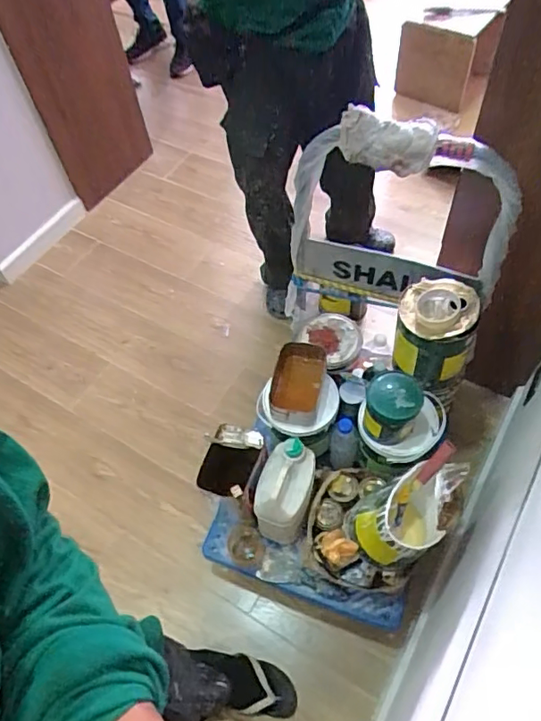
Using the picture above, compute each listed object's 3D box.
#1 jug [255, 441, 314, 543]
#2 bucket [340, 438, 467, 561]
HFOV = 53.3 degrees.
[{"bbox_3d":[0.034,0.278,1.157,0.105,0.230,0.167,17,60,15],"label":"jug"},{"bbox_3d":[0.255,0.276,1.038,0.164,0.251,0.211,29,64,22],"label":"bucket"}]

